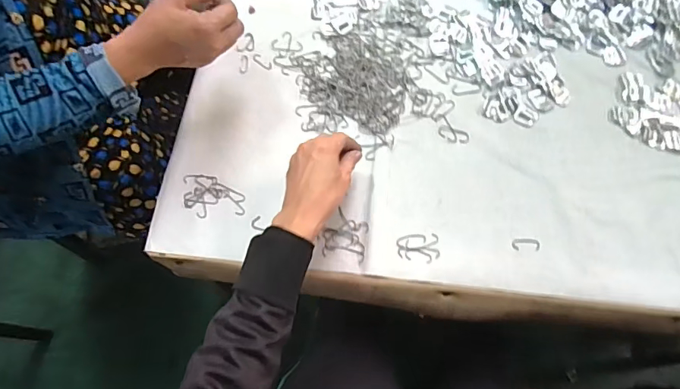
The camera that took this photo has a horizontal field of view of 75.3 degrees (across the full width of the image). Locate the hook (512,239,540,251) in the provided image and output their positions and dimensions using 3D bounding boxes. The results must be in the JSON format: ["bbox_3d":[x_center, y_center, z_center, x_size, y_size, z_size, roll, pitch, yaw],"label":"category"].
[{"bbox_3d":[0.224,0.060,0.531,0.032,0.004,0.016,1,68,-1],"label":"hook"}]

